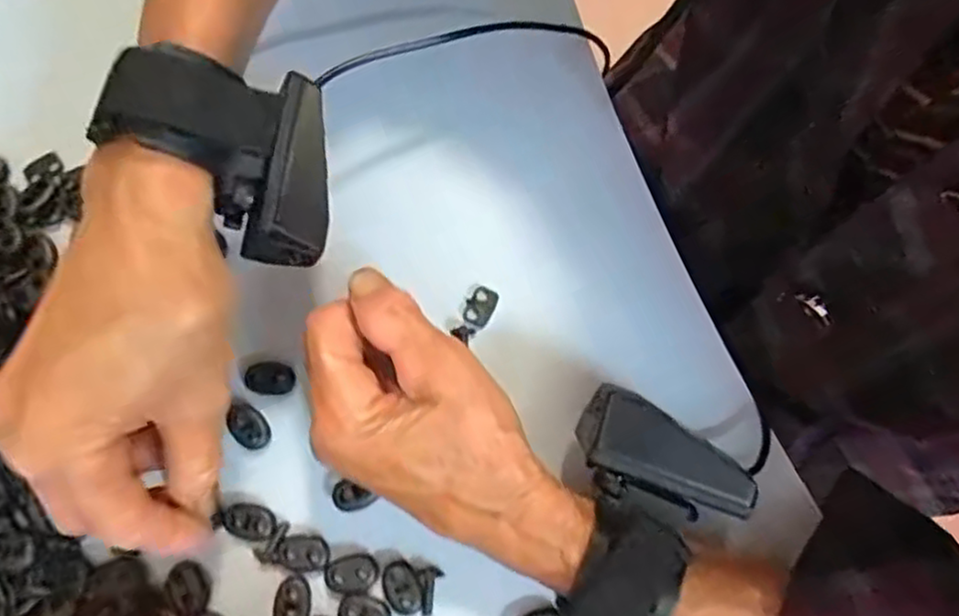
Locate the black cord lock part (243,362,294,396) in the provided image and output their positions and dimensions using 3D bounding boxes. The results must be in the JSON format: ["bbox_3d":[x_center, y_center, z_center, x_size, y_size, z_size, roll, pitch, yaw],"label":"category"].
[{"bbox_3d":[-0.094,0.031,0.313,0.021,0.004,0.015,2,74,1],"label":"black cord lock part"}]

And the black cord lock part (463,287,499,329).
[{"bbox_3d":[0.000,0.000,0.322,0.013,0.005,0.020,24,76,7],"label":"black cord lock part"}]

